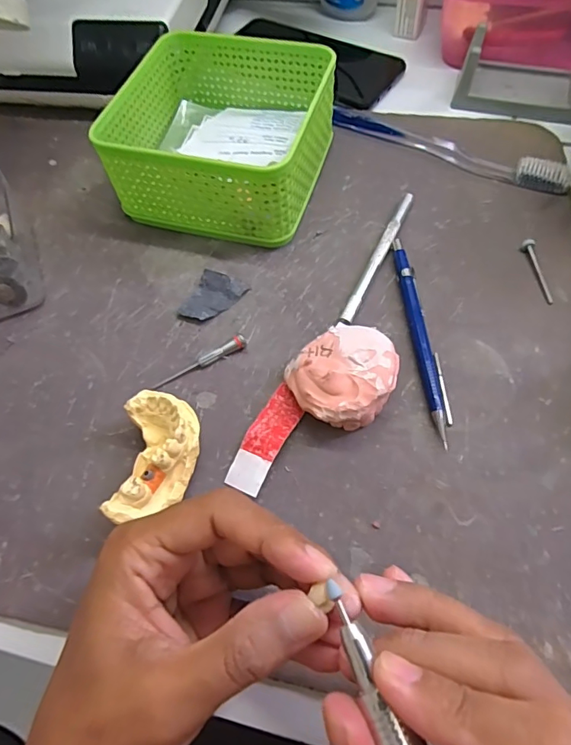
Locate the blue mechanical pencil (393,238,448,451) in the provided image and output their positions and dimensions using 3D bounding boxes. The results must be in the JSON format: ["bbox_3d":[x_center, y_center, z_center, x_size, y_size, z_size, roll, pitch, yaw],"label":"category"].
[{"bbox_3d":[0.079,-0.023,0.273,0.012,0.009,0.134,-5,62,1],"label":"blue mechanical pencil"}]

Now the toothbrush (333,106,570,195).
[{"bbox_3d":[0.116,-0.164,0.344,0.175,0.011,0.022,23,66,15],"label":"toothbrush"}]

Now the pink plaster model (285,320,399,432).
[{"bbox_3d":[0.032,0.002,0.251,0.052,0.030,0.057,-1,62,3],"label":"pink plaster model"}]

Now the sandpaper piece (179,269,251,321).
[{"bbox_3d":[-0.045,-0.046,0.294,0.030,0.007,0.035,22,66,14],"label":"sandpaper piece"}]

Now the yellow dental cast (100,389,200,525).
[{"bbox_3d":[-0.062,0.043,0.235,0.035,0.030,0.062,-1,62,3],"label":"yellow dental cast"}]

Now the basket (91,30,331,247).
[{"bbox_3d":[-0.040,-0.164,0.325,0.128,0.062,0.134,14,64,10],"label":"basket"}]

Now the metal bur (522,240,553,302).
[{"bbox_3d":[0.158,-0.064,0.291,0.007,0.006,0.046,-9,62,-1],"label":"metal bur"}]

